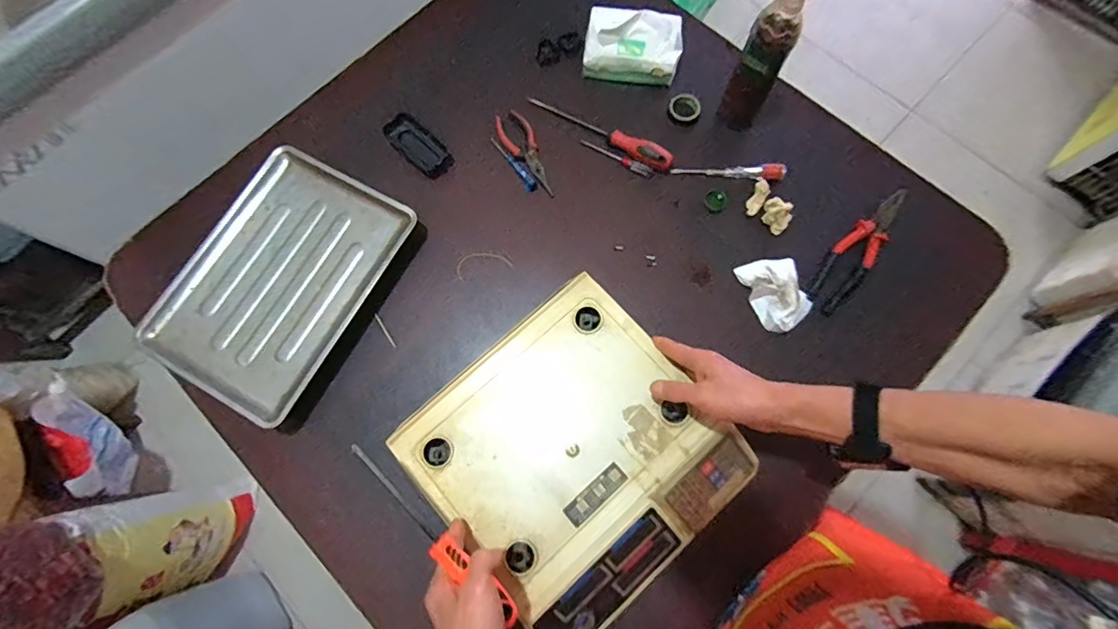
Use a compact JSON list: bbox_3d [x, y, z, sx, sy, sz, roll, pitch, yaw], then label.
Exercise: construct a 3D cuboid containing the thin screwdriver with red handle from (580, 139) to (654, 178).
[{"bbox_3d":[0.087,-0.238,0.746,0.121,0.009,0.013,28,77,8],"label":"thin screwdriver with red handle"}]

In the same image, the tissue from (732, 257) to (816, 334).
[{"bbox_3d":[0.302,-0.032,0.678,0.071,0.027,0.103,-21,75,-4],"label":"tissue"}]

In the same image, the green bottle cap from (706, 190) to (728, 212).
[{"bbox_3d":[0.230,-0.166,0.720,0.033,0.006,0.031,0,75,1],"label":"green bottle cap"}]

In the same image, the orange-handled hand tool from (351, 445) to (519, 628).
[{"bbox_3d":[-0.121,0.209,0.470,0.018,0.016,0.221,-42,83,-9],"label":"orange-handled hand tool"}]

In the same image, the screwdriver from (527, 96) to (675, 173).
[{"bbox_3d":[0.062,-0.283,0.748,0.246,0.026,0.029,33,78,9],"label":"screwdriver"}]

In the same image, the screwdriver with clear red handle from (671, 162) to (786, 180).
[{"bbox_3d":[0.253,-0.210,0.736,0.158,0.022,0.026,1,75,2],"label":"screwdriver with clear red handle"}]

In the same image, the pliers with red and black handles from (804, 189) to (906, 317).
[{"bbox_3d":[0.415,-0.089,0.678,0.053,0.026,0.193,41,80,11],"label":"pliers with red and black handles"}]

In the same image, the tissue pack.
[{"bbox_3d":[0.115,-0.418,0.760,0.148,0.073,0.094,7,75,3],"label":"tissue pack"}]

